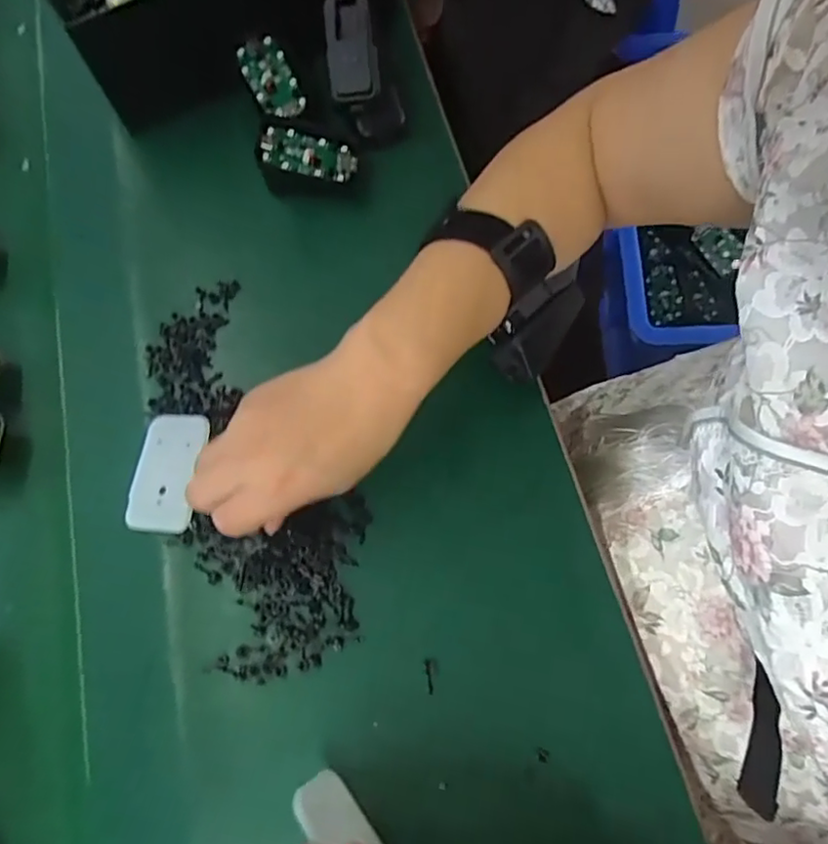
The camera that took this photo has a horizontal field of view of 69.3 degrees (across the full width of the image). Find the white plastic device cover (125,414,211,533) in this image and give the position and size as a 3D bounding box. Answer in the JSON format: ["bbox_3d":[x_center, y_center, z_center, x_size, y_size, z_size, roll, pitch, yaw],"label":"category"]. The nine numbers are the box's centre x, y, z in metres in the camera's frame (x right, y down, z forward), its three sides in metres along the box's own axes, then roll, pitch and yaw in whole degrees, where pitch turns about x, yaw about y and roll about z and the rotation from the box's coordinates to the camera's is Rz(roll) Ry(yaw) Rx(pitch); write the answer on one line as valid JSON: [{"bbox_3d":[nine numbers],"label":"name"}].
[{"bbox_3d":[-0.147,0.029,0.355,0.039,0.006,0.069,9,72,5],"label":"white plastic device cover"}]

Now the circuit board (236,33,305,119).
[{"bbox_3d":[-0.105,-0.253,0.441,0.032,0.005,0.060,-26,94,-9],"label":"circuit board"}]

